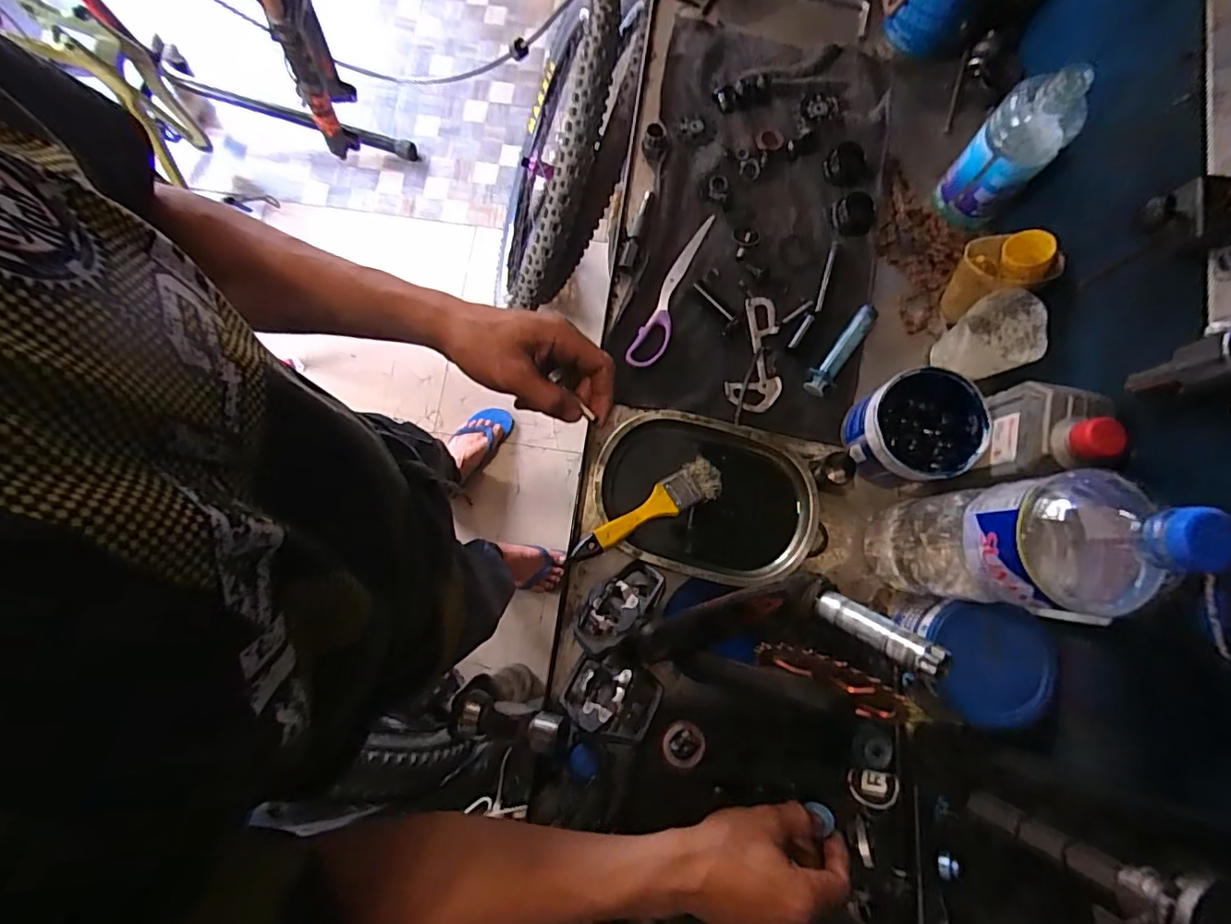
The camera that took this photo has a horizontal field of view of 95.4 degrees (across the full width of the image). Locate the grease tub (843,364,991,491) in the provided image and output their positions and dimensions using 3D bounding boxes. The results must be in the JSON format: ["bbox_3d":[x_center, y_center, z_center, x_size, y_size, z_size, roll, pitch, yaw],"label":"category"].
[{"bbox_3d":[0.289,-0.031,0.544,0.105,0.078,0.097,0,80,0],"label":"grease tub"}]

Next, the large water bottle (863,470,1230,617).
[{"bbox_3d":[0.291,0.063,0.424,0.091,0.312,0.086,5,80,1],"label":"large water bottle"}]

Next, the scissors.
[{"bbox_3d":[0.066,-0.185,0.607,0.032,0.007,0.192,26,81,4],"label":"scissors"}]

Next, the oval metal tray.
[{"bbox_3d":[0.091,0.036,0.565,0.219,0.023,0.155,14,80,2],"label":"oval metal tray"}]

